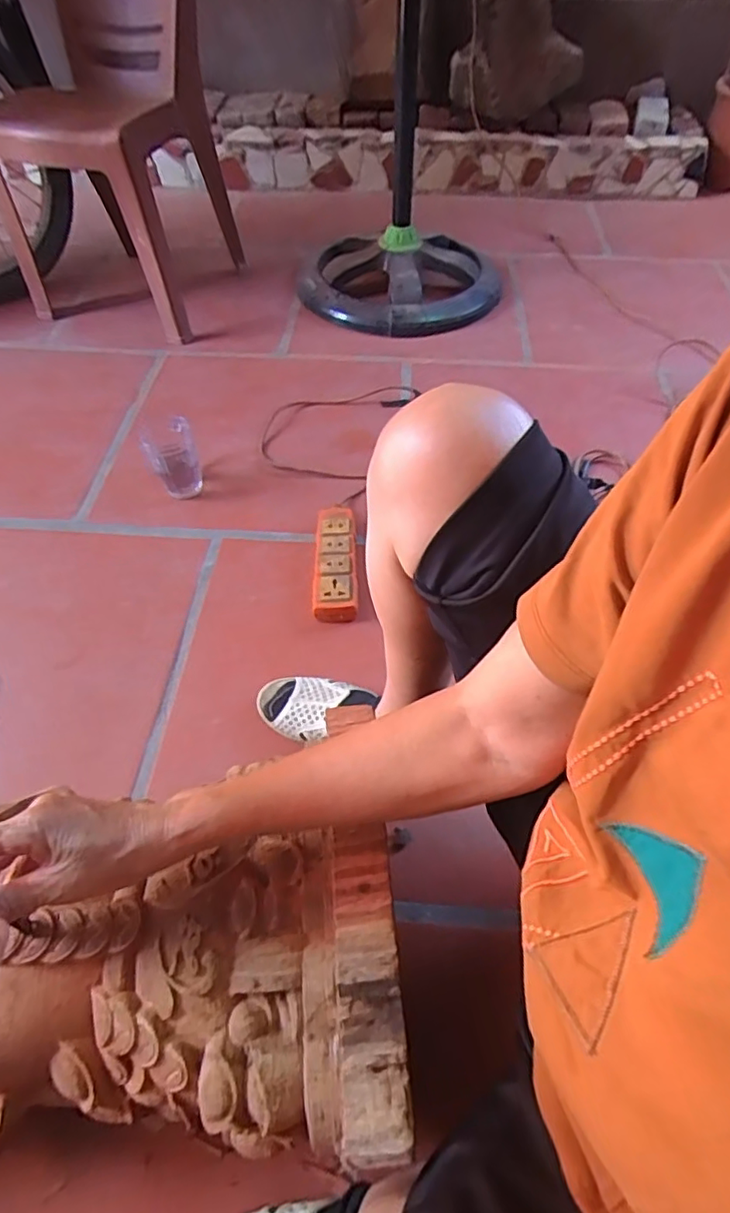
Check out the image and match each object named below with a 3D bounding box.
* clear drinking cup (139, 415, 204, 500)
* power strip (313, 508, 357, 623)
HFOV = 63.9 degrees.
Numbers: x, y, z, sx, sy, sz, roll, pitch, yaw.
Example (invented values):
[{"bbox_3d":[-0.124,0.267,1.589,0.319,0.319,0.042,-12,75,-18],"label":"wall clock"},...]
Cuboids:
[{"bbox_3d":[-0.310,-0.241,0.945,0.077,0.117,0.077,0,53,0],"label":"clear drinking cup"},{"bbox_3d":[-0.045,-0.066,0.868,0.059,0.044,0.201,-2,53,-1],"label":"power strip"}]

